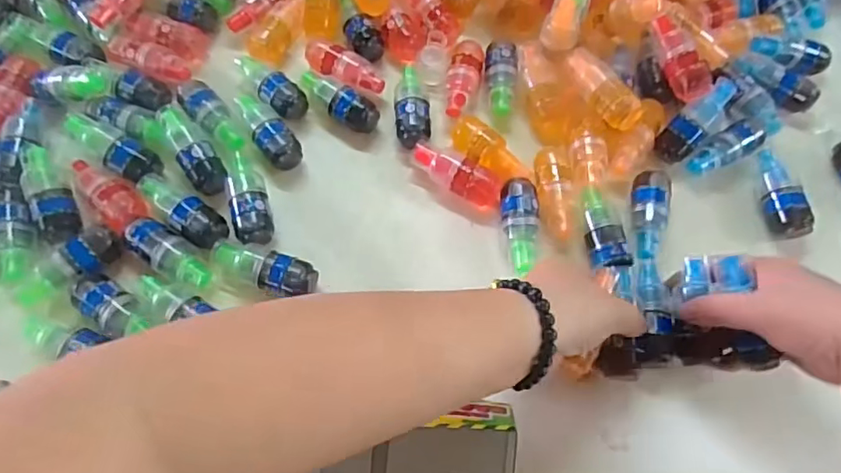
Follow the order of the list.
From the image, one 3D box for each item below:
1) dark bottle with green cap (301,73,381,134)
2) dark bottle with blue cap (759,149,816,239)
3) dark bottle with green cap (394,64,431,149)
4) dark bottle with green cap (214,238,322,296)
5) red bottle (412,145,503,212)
[{"bbox_3d":[-0.071,-0.116,0.486,0.077,0.029,0.028,38,73,13],"label":"dark bottle with green cap"},{"bbox_3d":[0.298,-0.035,0.463,0.024,0.026,0.076,-7,69,-3],"label":"dark bottle with blue cap"},{"bbox_3d":[-0.008,-0.115,0.488,0.030,0.025,0.087,-4,69,-2],"label":"dark bottle with green cap"},{"bbox_3d":[-0.119,0.025,0.418,0.081,0.024,0.031,15,70,5],"label":"dark bottle with green cap"},{"bbox_3d":[0.030,-0.051,0.462,0.077,0.031,0.030,33,69,12],"label":"red bottle"}]

